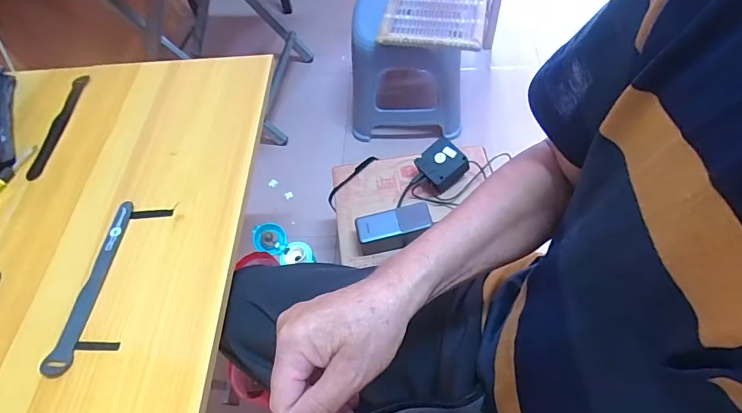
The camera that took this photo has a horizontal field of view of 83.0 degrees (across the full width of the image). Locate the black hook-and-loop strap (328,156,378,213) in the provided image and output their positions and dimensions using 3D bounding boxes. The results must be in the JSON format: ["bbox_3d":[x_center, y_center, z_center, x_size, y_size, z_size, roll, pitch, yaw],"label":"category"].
[{"bbox_3d":[-0.037,-0.052,0.852,0.023,0.040,0.136,35,66,20],"label":"black hook-and-loop strap"}]

